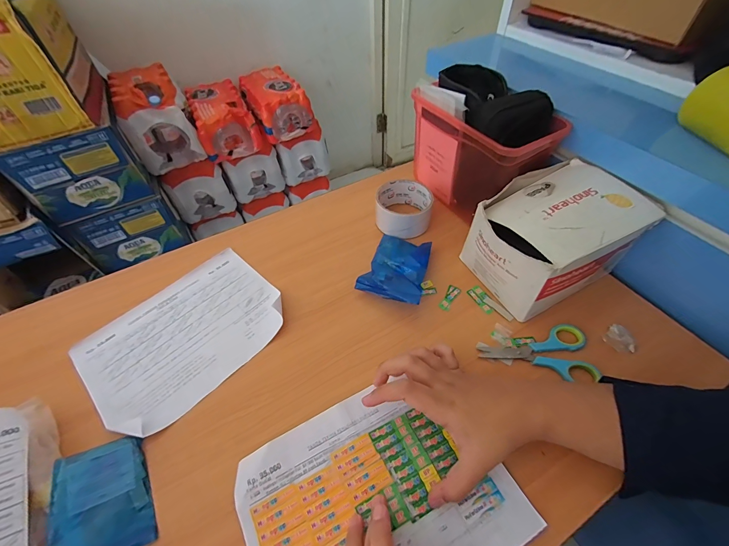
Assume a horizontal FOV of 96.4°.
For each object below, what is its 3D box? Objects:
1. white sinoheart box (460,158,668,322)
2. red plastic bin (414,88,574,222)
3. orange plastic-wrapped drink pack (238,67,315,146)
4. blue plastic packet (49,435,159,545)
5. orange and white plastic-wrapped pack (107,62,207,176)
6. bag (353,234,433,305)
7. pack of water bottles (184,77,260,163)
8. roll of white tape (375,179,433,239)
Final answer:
[{"bbox_3d":[0.214,-0.043,0.390,0.172,0.103,0.132,-26,55,-17],"label":"white sinoheart box"},{"bbox_3d":[0.157,-0.169,0.467,0.105,0.132,0.183,-27,55,-18],"label":"red plastic bin"},{"bbox_3d":[-0.338,-0.632,1.237,0.188,0.167,0.286,-28,55,-19],"label":"orange plastic-wrapped drink pack"},{"bbox_3d":[-0.221,0.192,0.276,0.068,0.006,0.091,-12,56,-29],"label":"blue plastic packet"},{"bbox_3d":[-0.671,-0.506,1.065,0.188,0.220,0.257,-23,54,-15],"label":"orange and white plastic-wrapped pack"},{"bbox_3d":[0.045,-0.009,0.421,0.078,0.030,0.111,18,54,16],"label":"bag"},{"bbox_3d":[-0.508,-0.551,1.166,0.187,0.148,0.277,-23,54,-15],"label":"pack of water bottles"},{"bbox_3d":[0.056,-0.095,0.474,0.079,0.038,0.085,-1,51,2],"label":"roll of white tape"}]

